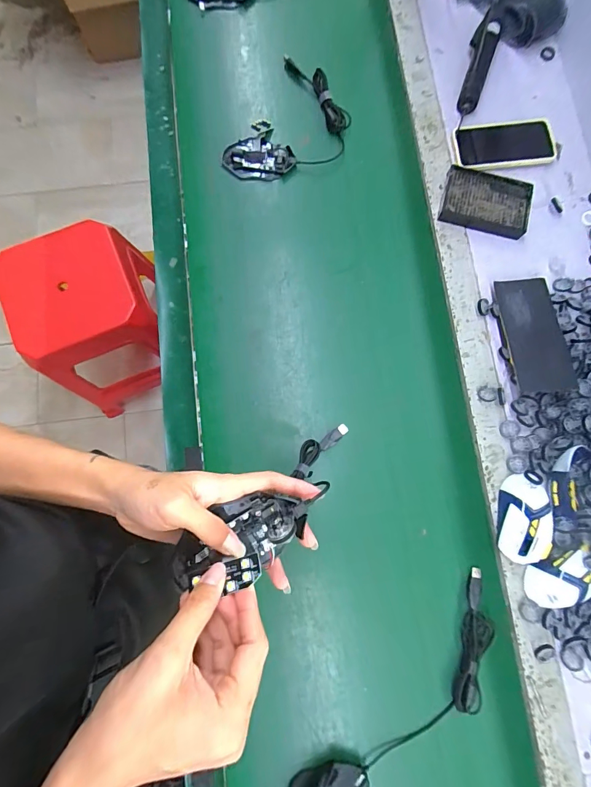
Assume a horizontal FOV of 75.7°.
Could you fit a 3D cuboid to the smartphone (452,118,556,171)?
[{"bbox_3d":[0.352,-0.419,0.638,0.165,0.009,0.080,-7,80,0],"label":"smartphone"}]

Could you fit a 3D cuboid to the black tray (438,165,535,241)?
[{"bbox_3d":[0.311,-0.313,0.620,0.136,0.014,0.103,16,80,4],"label":"black tray"}]

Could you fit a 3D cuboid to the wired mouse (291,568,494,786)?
[{"bbox_3d":[0.147,0.414,0.478,0.385,0.036,0.099,-44,82,-7],"label":"wired mouse"}]

